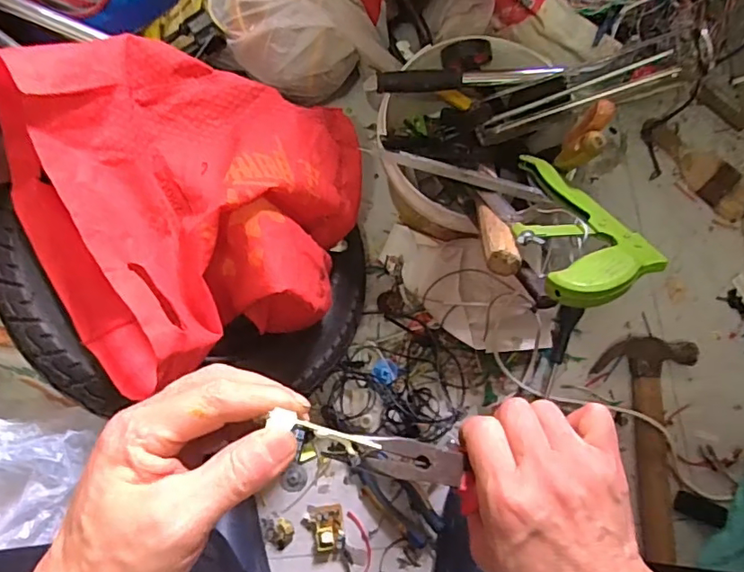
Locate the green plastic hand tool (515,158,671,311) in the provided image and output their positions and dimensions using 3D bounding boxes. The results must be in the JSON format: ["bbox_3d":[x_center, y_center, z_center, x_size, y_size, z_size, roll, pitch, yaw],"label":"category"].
[{"bbox_3d":[0.186,-0.068,0.514,0.106,0.023,0.268,4,33,1],"label":"green plastic hand tool"}]

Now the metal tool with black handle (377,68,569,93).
[{"bbox_3d":[0.107,-0.236,0.610,0.200,0.021,0.021,-5,78,-1],"label":"metal tool with black handle"}]

